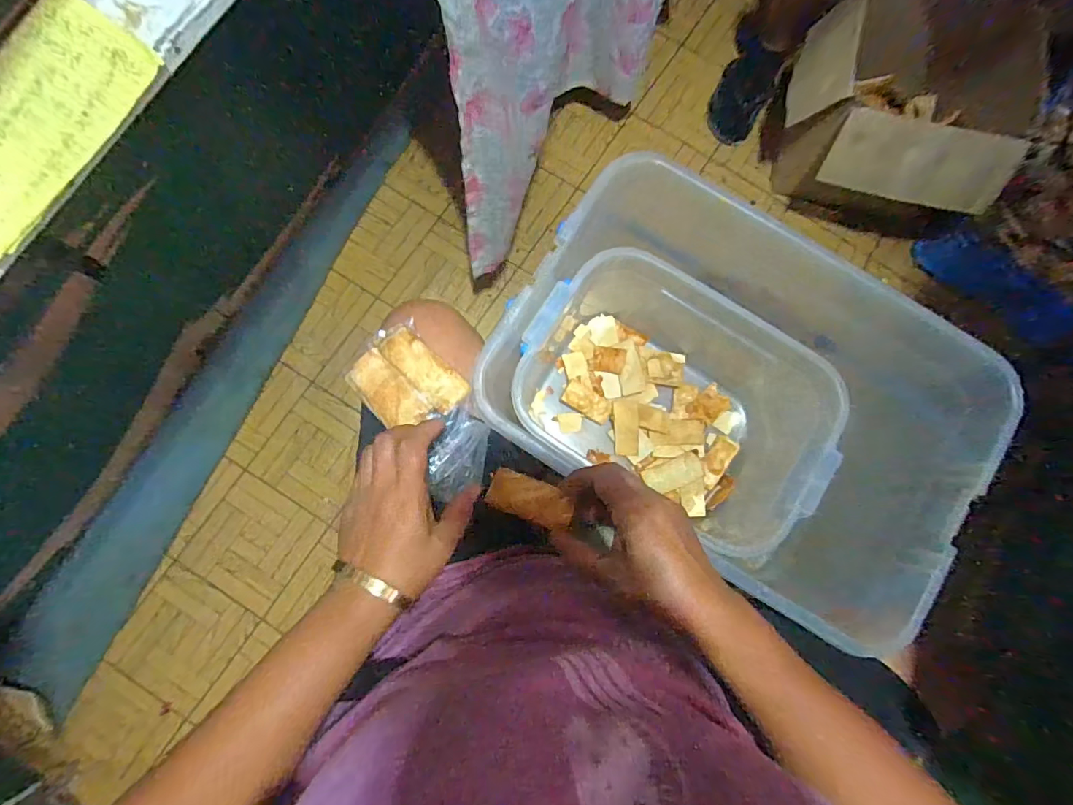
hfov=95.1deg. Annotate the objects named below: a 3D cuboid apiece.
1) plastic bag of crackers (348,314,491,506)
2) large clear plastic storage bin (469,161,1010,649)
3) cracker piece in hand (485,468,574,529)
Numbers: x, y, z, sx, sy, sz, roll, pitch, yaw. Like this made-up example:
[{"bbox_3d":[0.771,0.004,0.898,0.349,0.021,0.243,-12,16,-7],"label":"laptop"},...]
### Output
[{"bbox_3d":[-0.100,0.004,0.436,0.080,0.034,0.167,-36,69,-6],"label":"plastic bag of crackers"},{"bbox_3d":[0.212,-0.007,0.603,0.479,0.256,0.348,31,82,3],"label":"large clear plastic storage bin"},{"bbox_3d":[-0.006,0.075,0.386,0.070,0.008,0.030,17,81,21],"label":"cracker piece in hand"}]

